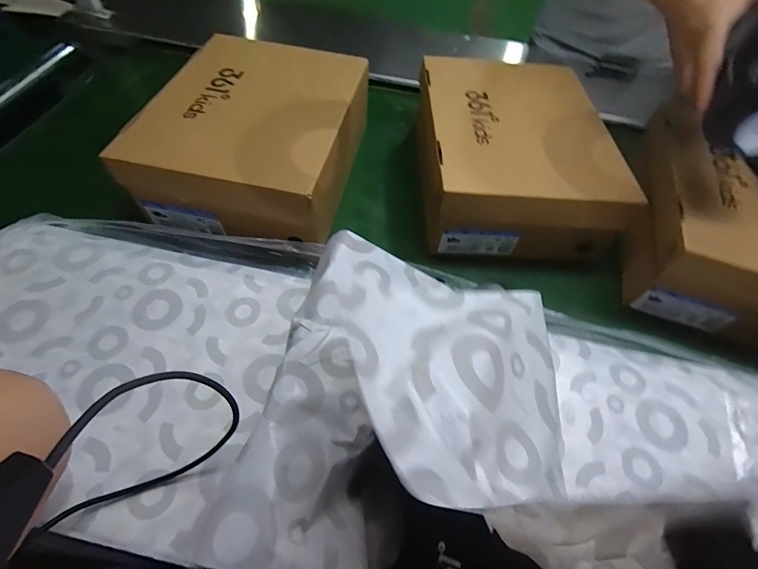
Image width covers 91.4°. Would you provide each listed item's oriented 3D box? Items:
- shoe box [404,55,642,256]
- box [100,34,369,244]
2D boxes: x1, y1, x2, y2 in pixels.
[{"bbox_3d":[0.186,-0.186,0.541,0.241,0.114,0.263,2,59,-3],"label":"shoe box"},{"bbox_3d":[-0.162,-0.207,0.515,0.238,0.111,0.306,11,59,3],"label":"box"}]

